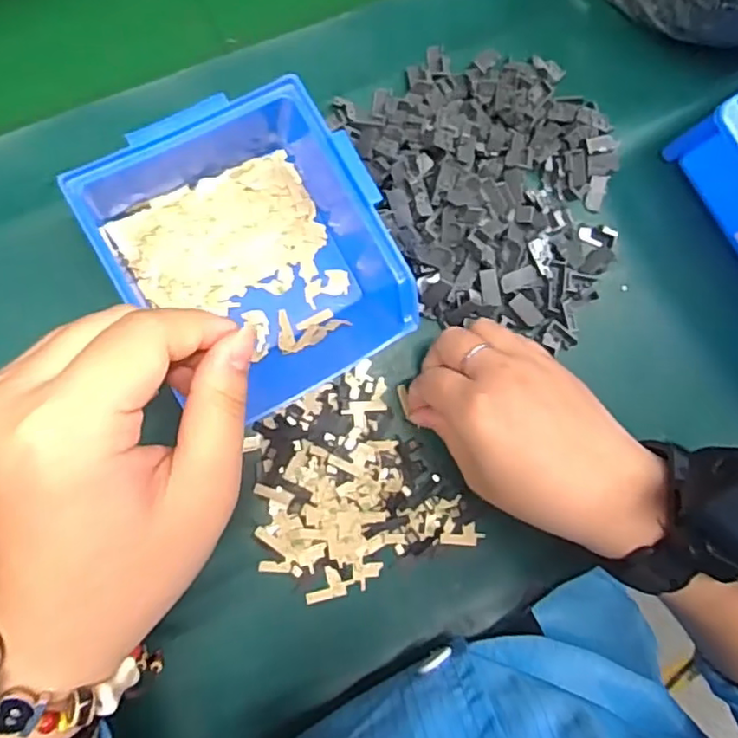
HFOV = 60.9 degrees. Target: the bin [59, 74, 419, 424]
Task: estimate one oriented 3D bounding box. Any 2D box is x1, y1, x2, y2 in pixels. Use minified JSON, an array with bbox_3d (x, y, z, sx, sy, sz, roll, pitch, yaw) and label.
[{"bbox_3d":[-0.058,-0.057,0.313,0.124,0.056,0.141,-30,91,-11],"label":"bin"}]

